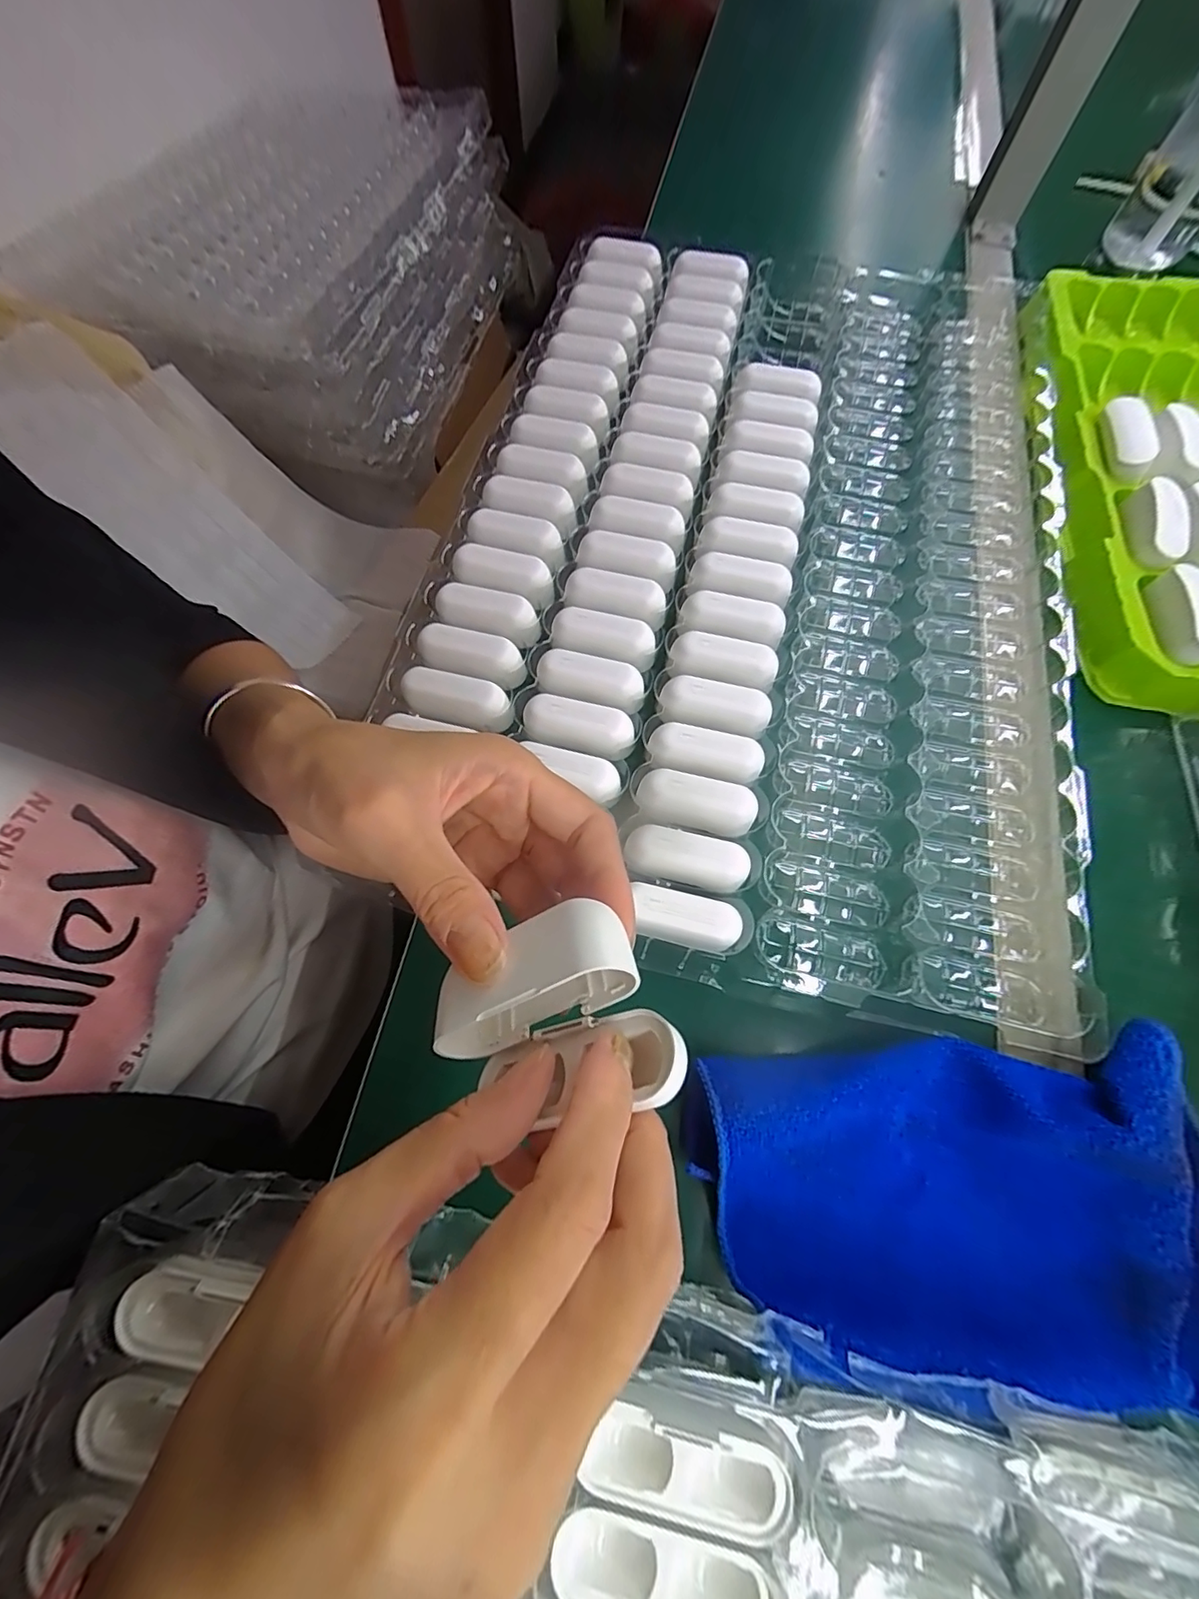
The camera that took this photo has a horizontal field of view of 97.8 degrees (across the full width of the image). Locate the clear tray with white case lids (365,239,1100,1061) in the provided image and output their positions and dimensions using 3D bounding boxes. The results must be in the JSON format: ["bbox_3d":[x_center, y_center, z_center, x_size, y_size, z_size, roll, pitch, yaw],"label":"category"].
[{"bbox_3d":[0.107,-0.180,0.357,0.382,0.036,0.575,12,69,5],"label":"clear tray with white case lids"}]

